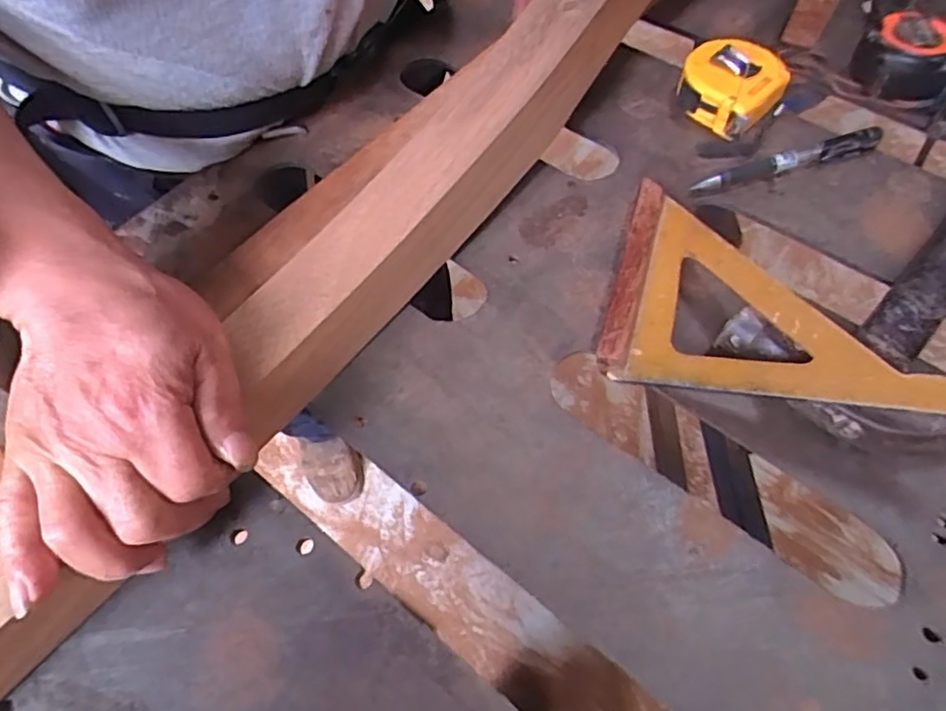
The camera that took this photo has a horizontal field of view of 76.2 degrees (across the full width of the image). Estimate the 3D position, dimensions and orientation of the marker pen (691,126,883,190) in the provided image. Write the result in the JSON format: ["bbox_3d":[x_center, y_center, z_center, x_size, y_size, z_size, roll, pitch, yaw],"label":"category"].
[{"bbox_3d":[0.221,-0.136,0.423,0.139,0.017,0.021,-15,60,-7],"label":"marker pen"}]

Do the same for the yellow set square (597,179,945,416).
[{"bbox_3d":[0.131,-0.011,0.310,0.106,0.018,0.215,-38,50,-5],"label":"yellow set square"}]

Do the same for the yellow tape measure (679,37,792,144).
[{"bbox_3d":[0.186,-0.199,0.445,0.072,0.031,0.069,-41,66,-20],"label":"yellow tape measure"}]

